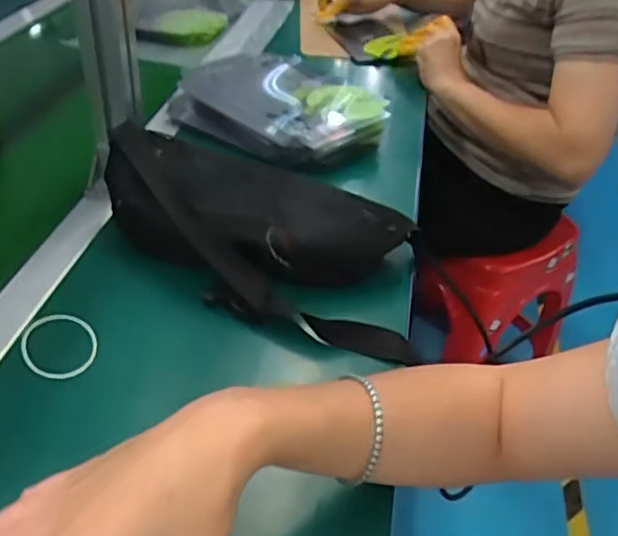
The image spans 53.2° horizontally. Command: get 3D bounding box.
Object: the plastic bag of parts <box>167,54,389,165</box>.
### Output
[{"bbox_3d":[-0.031,-0.204,0.769,0.246,0.055,0.200,19,41,16],"label":"plastic bag of parts"}]

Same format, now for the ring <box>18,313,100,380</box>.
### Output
[{"bbox_3d":[-0.190,0.059,0.469,0.053,0.004,0.066,-20,50,-23],"label":"ring"}]

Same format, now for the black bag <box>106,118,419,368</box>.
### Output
[{"bbox_3d":[-0.047,-0.035,0.556,0.291,0.091,0.146,14,40,11],"label":"black bag"}]

